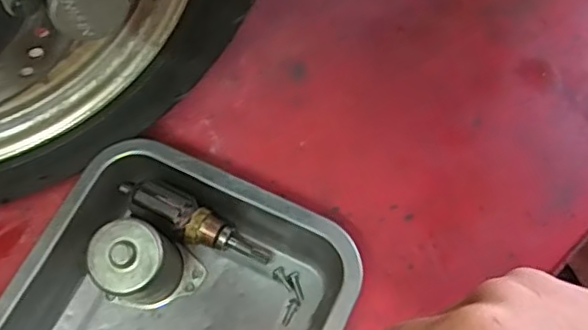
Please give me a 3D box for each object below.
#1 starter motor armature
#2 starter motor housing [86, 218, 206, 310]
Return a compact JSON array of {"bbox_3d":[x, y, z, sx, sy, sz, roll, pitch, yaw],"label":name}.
[{"bbox_3d":[-0.073,0.042,0.444,0.117,0.032,0.027,29,72,12],"label":"starter motor armature"},{"bbox_3d":[-0.102,0.067,0.416,0.064,0.074,0.050,-34,71,-12],"label":"starter motor housing"}]

